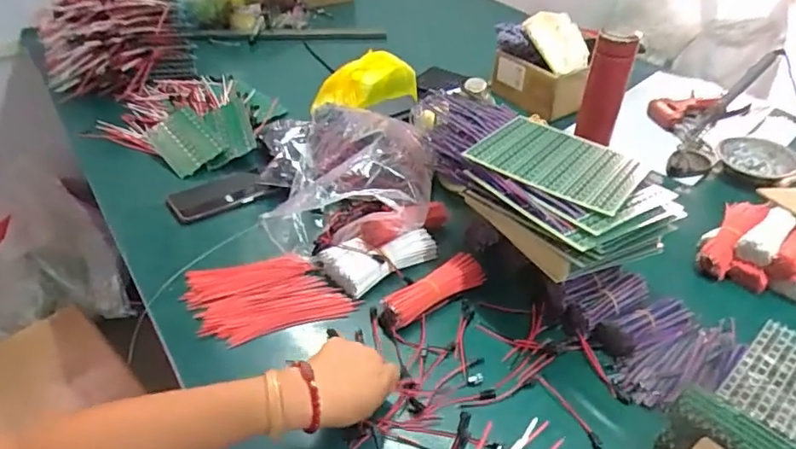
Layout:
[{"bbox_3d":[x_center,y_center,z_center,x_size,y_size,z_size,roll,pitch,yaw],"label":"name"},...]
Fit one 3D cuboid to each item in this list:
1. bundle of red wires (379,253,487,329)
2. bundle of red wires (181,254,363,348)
[{"bbox_3d":[0.045,0.083,0.702,0.154,0.032,0.044,-29,50,-31],"label":"bundle of red wires"},{"bbox_3d":[-0.163,0.090,0.703,0.187,0.024,0.127,-14,44,-18],"label":"bundle of red wires"}]

